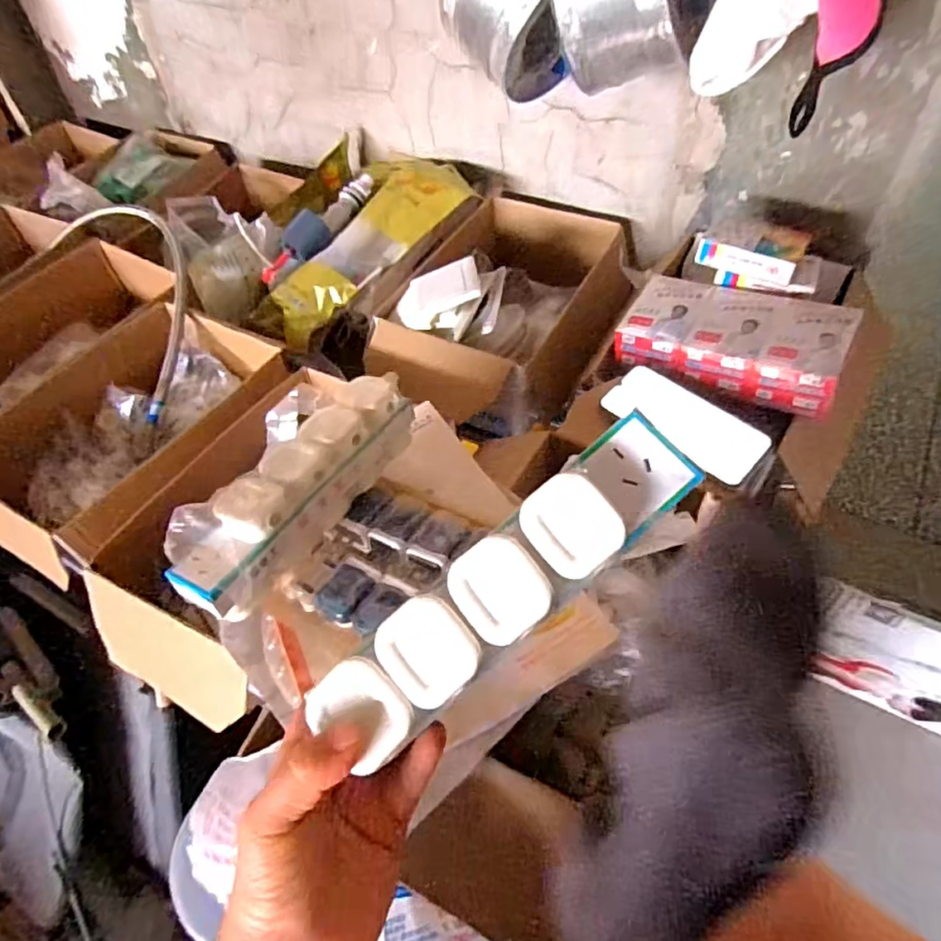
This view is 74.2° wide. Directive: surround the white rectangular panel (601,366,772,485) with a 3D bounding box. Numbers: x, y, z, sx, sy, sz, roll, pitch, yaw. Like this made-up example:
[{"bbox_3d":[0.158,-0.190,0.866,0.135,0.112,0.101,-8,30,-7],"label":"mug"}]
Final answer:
[{"bbox_3d":[0.213,-0.051,0.606,0.149,0.014,0.084,36,62,28],"label":"white rectangular panel"}]

